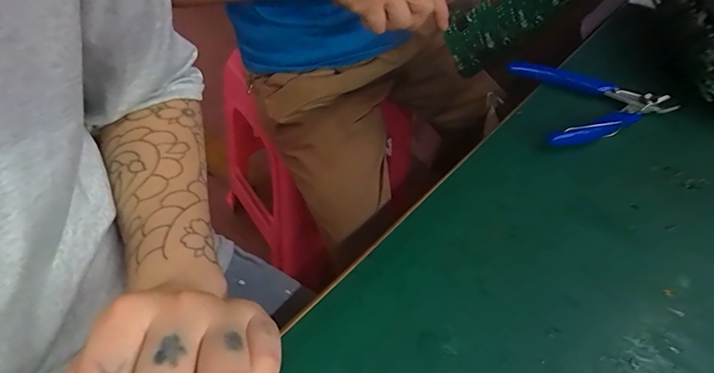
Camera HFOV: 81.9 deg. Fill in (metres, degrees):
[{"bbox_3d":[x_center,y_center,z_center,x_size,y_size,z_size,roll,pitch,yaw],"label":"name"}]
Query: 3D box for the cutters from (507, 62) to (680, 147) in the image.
[{"bbox_3d":[0.193,-0.067,0.328,0.123,0.022,0.099,0,50,-5],"label":"cutters"}]

